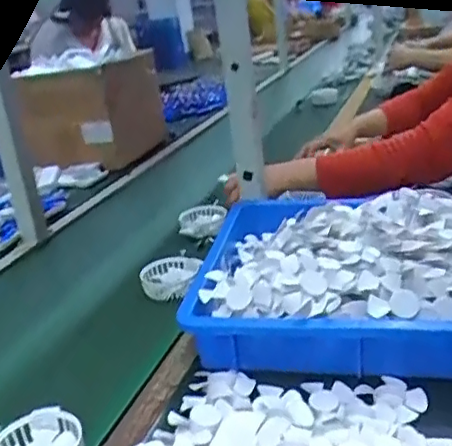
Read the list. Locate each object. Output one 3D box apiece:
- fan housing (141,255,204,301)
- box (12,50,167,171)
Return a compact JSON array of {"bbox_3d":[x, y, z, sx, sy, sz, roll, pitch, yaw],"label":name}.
[{"bbox_3d":[-0.084,0.082,0.923,0.079,0.033,0.094,1,24,21],"label":"fan housing"},{"bbox_3d":[-0.360,-0.316,1.618,0.323,0.250,0.256,1,24,20],"label":"box"}]

